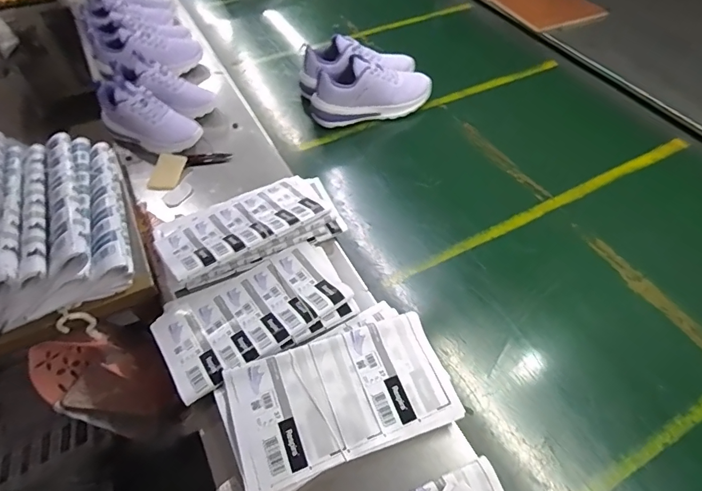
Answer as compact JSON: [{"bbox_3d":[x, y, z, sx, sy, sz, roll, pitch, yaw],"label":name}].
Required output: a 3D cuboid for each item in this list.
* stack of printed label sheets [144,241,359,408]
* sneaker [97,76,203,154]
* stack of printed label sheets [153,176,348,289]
[{"bbox_3d":[-0.128,0.087,0.568,0.247,0.033,0.144,-25,57,-18],"label":"stack of printed label sheets"},{"bbox_3d":[-0.370,-0.236,0.778,0.180,0.088,0.084,27,53,14],"label":"sneaker"},{"bbox_3d":[-0.156,-0.044,0.642,0.270,0.052,0.160,-26,57,-18],"label":"stack of printed label sheets"}]

